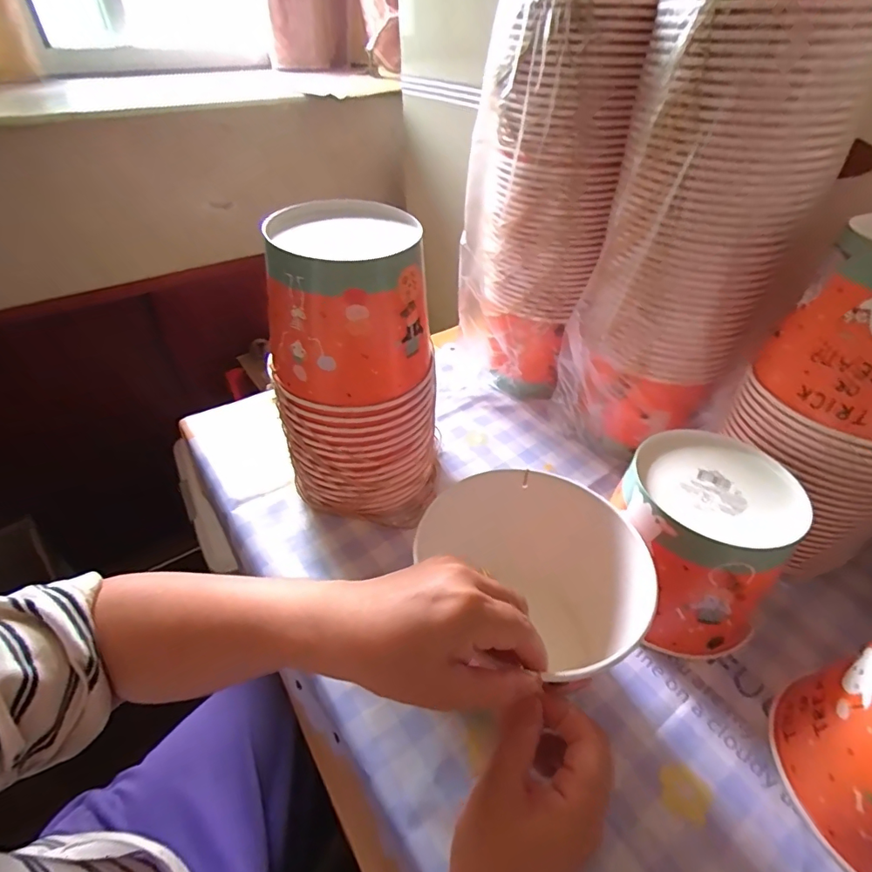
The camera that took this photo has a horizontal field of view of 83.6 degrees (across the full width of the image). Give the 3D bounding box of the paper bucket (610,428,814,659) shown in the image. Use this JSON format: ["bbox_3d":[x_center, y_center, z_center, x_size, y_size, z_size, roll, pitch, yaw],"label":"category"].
[{"bbox_3d":[0.217,0.092,0.427,0.124,0.139,0.134,0,41,0],"label":"paper bucket"}]

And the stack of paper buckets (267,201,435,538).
[{"bbox_3d":[-0.077,-0.059,0.486,0.151,0.276,0.132,-3,40,-8],"label":"stack of paper buckets"}]

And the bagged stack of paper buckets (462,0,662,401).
[{"bbox_3d":[0.114,-0.258,0.589,0.160,0.448,0.128,5,41,5],"label":"bagged stack of paper buckets"}]

